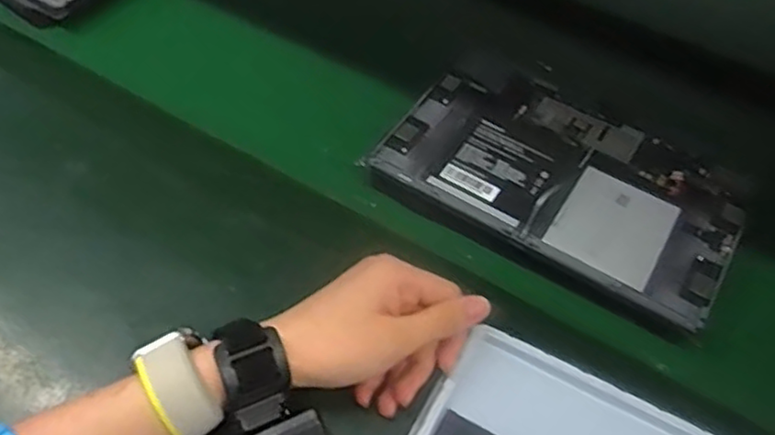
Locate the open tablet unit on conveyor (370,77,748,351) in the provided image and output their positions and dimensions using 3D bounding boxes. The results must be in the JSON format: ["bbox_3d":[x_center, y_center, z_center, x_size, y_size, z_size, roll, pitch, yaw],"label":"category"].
[{"bbox_3d":[0.128,-0.029,0.491,0.243,0.018,0.155,28,59,17],"label":"open tablet unit on conveyor"}]

